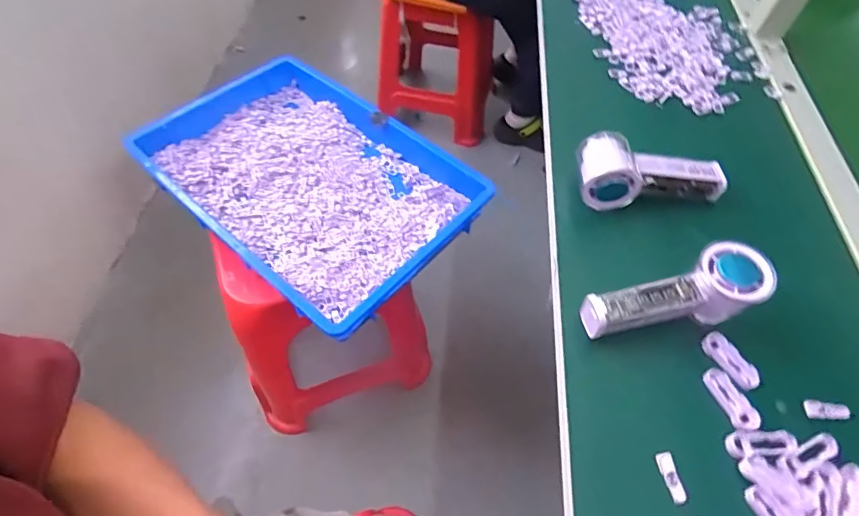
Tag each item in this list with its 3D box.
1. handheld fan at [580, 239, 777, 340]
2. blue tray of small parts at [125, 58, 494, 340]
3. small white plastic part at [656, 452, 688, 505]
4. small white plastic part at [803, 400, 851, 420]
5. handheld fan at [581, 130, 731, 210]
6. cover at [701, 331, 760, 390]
[{"bbox_3d":[0.212,0.036,0.414,0.156,0.057,0.053,-17,57,5],"label":"handheld fan"},{"bbox_3d":[-0.211,-0.147,0.829,0.550,0.074,0.375,36,63,21],"label":"blue tray of small parts"},{"bbox_3d":[0.186,0.168,0.361,0.011,0.005,0.036,-8,57,-6],"label":"small white plastic part"},{"bbox_3d":[0.329,0.126,0.390,0.034,0.005,0.015,6,57,3],"label":"small white plastic part"},{"bbox_3d":[0.235,-0.088,0.495,0.151,0.051,0.065,8,57,4],"label":"handheld fan"},{"bbox_3d":[0.262,0.088,0.408,0.019,0.007,0.052,-22,60,-15],"label":"cover"}]

